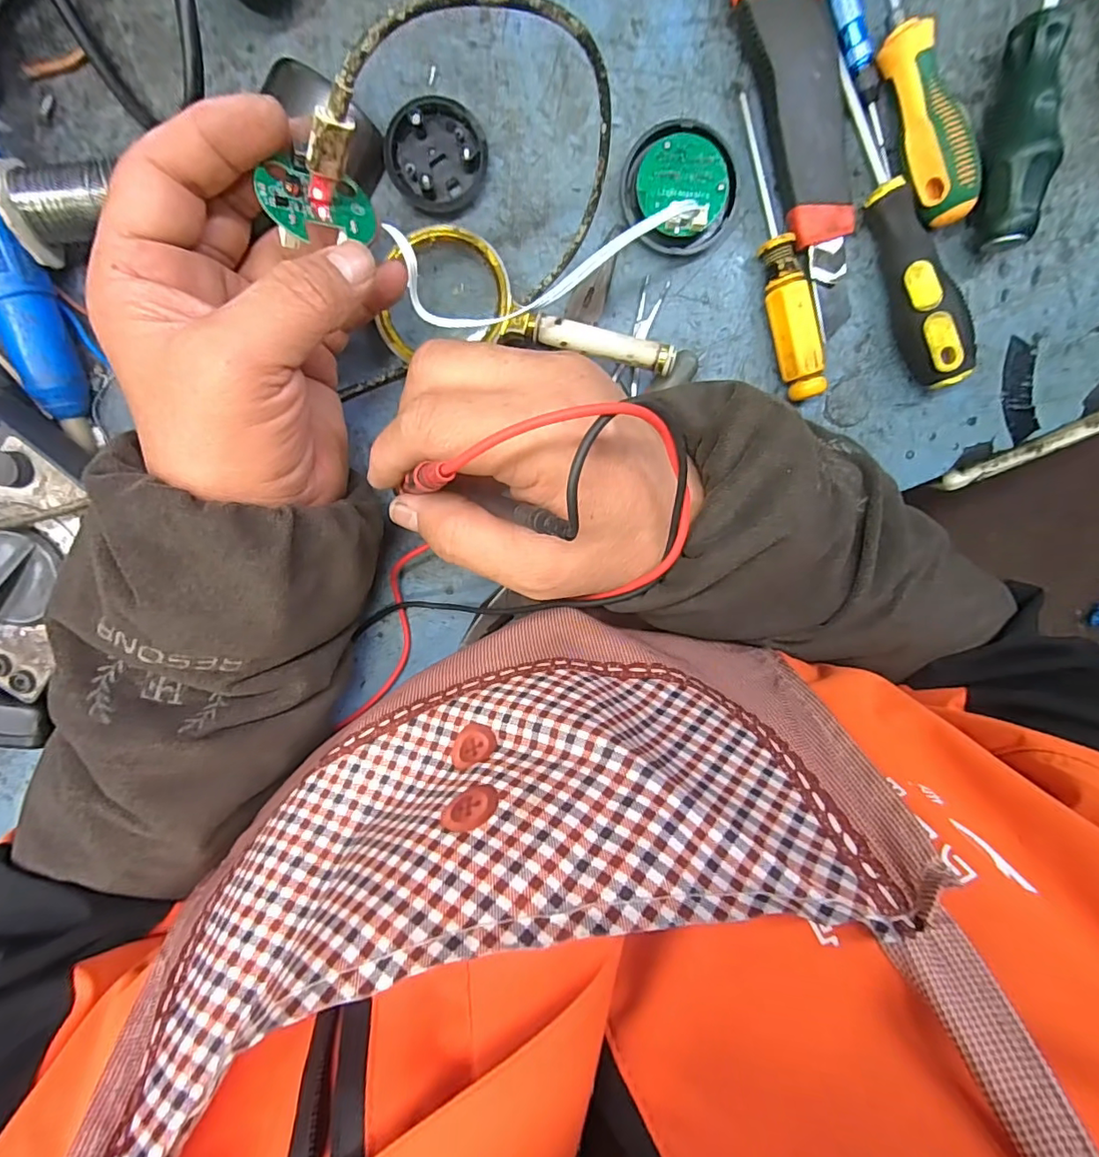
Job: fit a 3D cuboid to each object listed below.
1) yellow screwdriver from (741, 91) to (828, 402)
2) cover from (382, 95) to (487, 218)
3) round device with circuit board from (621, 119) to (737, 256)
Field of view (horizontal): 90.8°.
[{"bbox_3d":[0.115,-0.164,0.273,0.019,0.022,0.145,-16,100,0],"label":"yellow screwdriver"},{"bbox_3d":[-0.055,-0.206,0.264,0.046,0.014,0.044,0,100,-3],"label":"cover"},{"bbox_3d":[0.065,-0.194,0.268,0.054,0.016,0.056,-3,100,-2],"label":"round device with circuit board"}]

